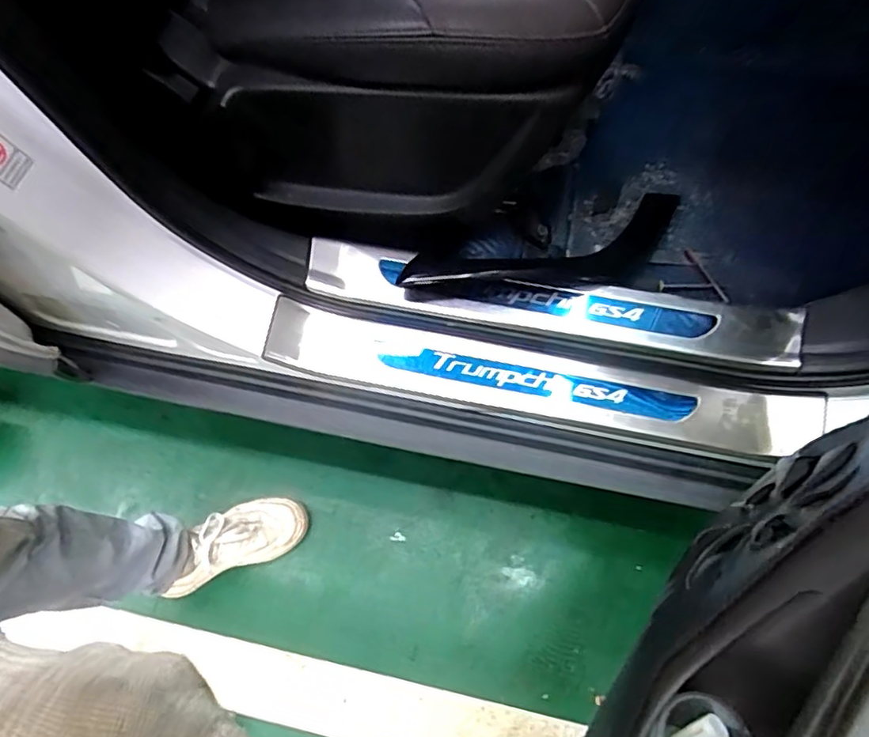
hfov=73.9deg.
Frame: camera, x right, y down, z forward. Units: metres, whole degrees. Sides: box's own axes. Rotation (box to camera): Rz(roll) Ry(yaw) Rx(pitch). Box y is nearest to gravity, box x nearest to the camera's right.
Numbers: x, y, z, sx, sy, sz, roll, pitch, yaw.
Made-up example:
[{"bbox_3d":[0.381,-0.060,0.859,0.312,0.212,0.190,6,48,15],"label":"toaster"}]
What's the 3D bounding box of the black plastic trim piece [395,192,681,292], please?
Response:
[{"bbox_3d":[0.153,-0.133,0.687,0.387,0.055,0.119,-16,66,-22],"label":"black plastic trim piece"}]

